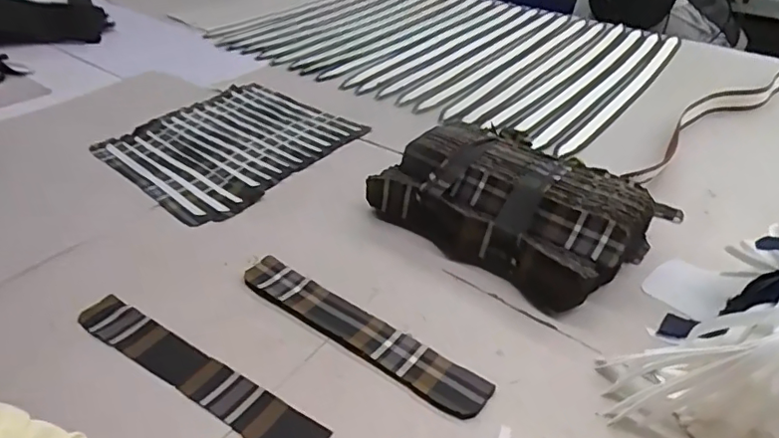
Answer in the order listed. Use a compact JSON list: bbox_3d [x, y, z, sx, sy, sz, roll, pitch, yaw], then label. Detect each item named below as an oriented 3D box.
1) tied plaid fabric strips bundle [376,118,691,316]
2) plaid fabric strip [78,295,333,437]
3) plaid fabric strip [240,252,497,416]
[{"bbox_3d":[0.134,-0.021,0.618,0.271,0.075,0.180,31,45,32],"label":"tied plaid fabric strips bundle"},{"bbox_3d":[-0.163,0.126,0.460,0.256,0.006,0.039,21,39,26],"label":"plaid fabric strip"},{"bbox_3d":[-0.032,0.095,0.501,0.259,0.009,0.040,26,43,28],"label":"plaid fabric strip"}]

